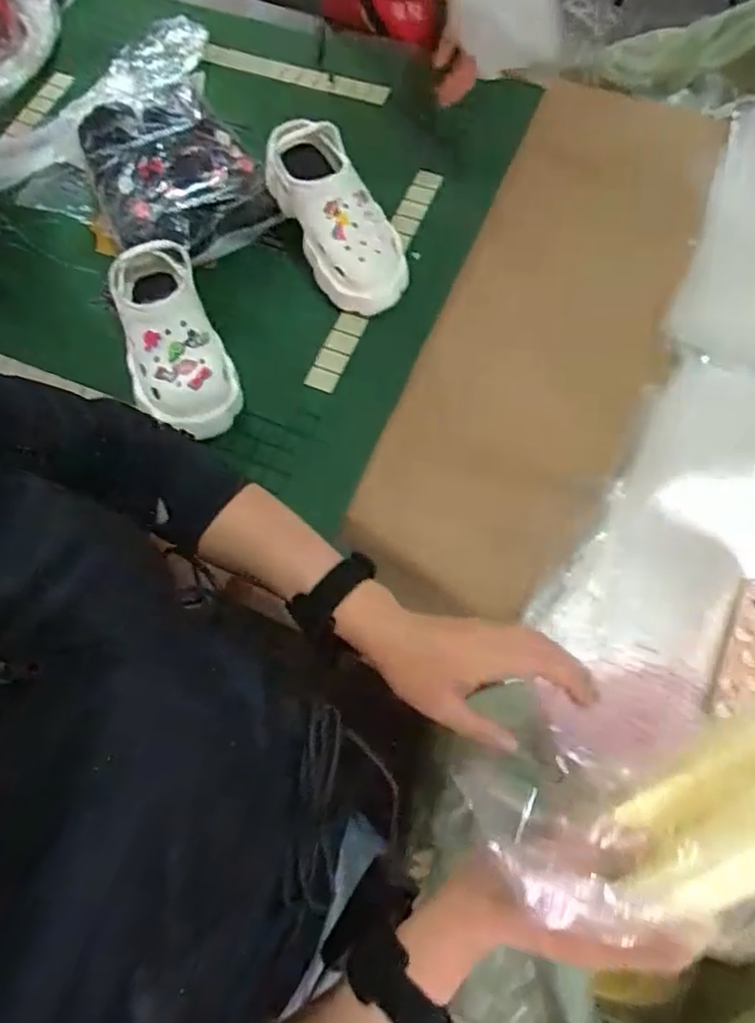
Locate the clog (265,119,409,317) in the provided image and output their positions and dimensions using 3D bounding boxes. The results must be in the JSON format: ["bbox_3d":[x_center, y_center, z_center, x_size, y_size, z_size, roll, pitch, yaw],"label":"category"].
[{"bbox_3d":[-0.049,-0.378,0.859,0.108,0.086,0.253,-28,88,-10],"label":"clog"}]

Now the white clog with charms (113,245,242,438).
[{"bbox_3d":[-0.248,-0.207,0.801,0.113,0.092,0.241,-19,69,-7],"label":"white clog with charms"}]

